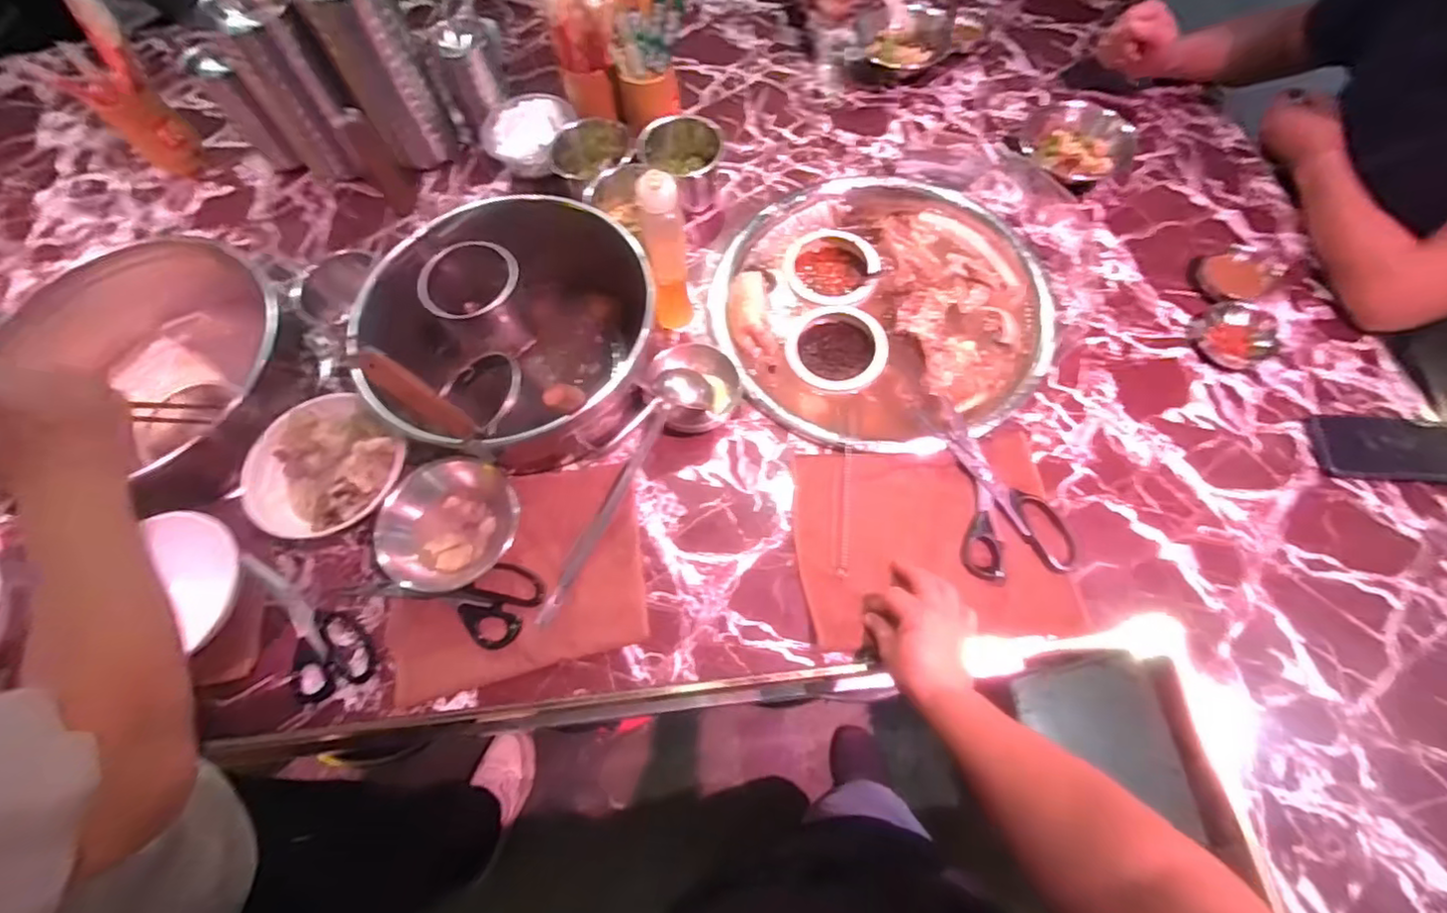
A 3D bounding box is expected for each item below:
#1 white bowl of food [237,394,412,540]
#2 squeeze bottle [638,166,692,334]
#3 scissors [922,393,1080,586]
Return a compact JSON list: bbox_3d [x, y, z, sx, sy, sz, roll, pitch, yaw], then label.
[{"bbox_3d":[-0.460,0.023,0.742,0.172,0.077,0.162,-1,65,3],"label":"white bowl of food"},{"bbox_3d":[-0.068,-0.236,0.769,0.050,0.217,0.043,-13,65,-3],"label":"squeeze bottle"},{"bbox_3d":[0.316,0.030,0.731,0.119,0.023,0.215,-8,65,0],"label":"scissors"}]

